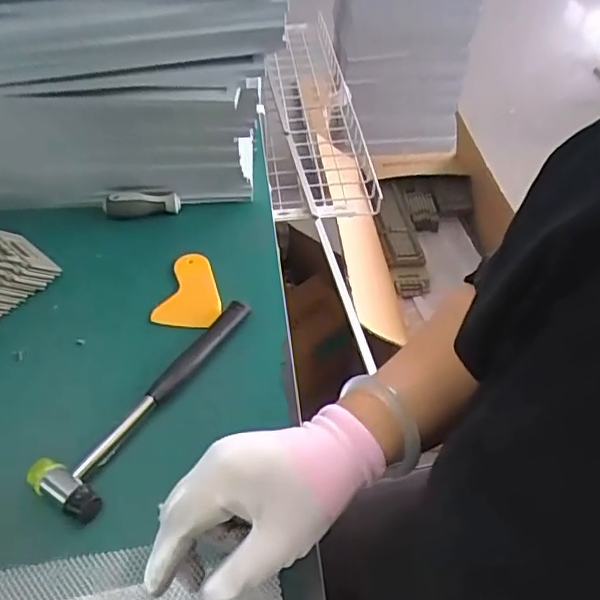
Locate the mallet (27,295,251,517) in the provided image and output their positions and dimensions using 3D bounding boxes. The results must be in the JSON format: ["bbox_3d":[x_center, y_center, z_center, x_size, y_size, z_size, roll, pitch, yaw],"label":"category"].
[{"bbox_3d":[-0.129,0.083,0.525,0.058,0.026,0.238,24,52,20],"label":"mallet"}]

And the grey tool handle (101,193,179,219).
[{"bbox_3d":[-0.186,-0.110,0.697,0.086,0.031,0.019,-10,49,-9],"label":"grey tool handle"}]

